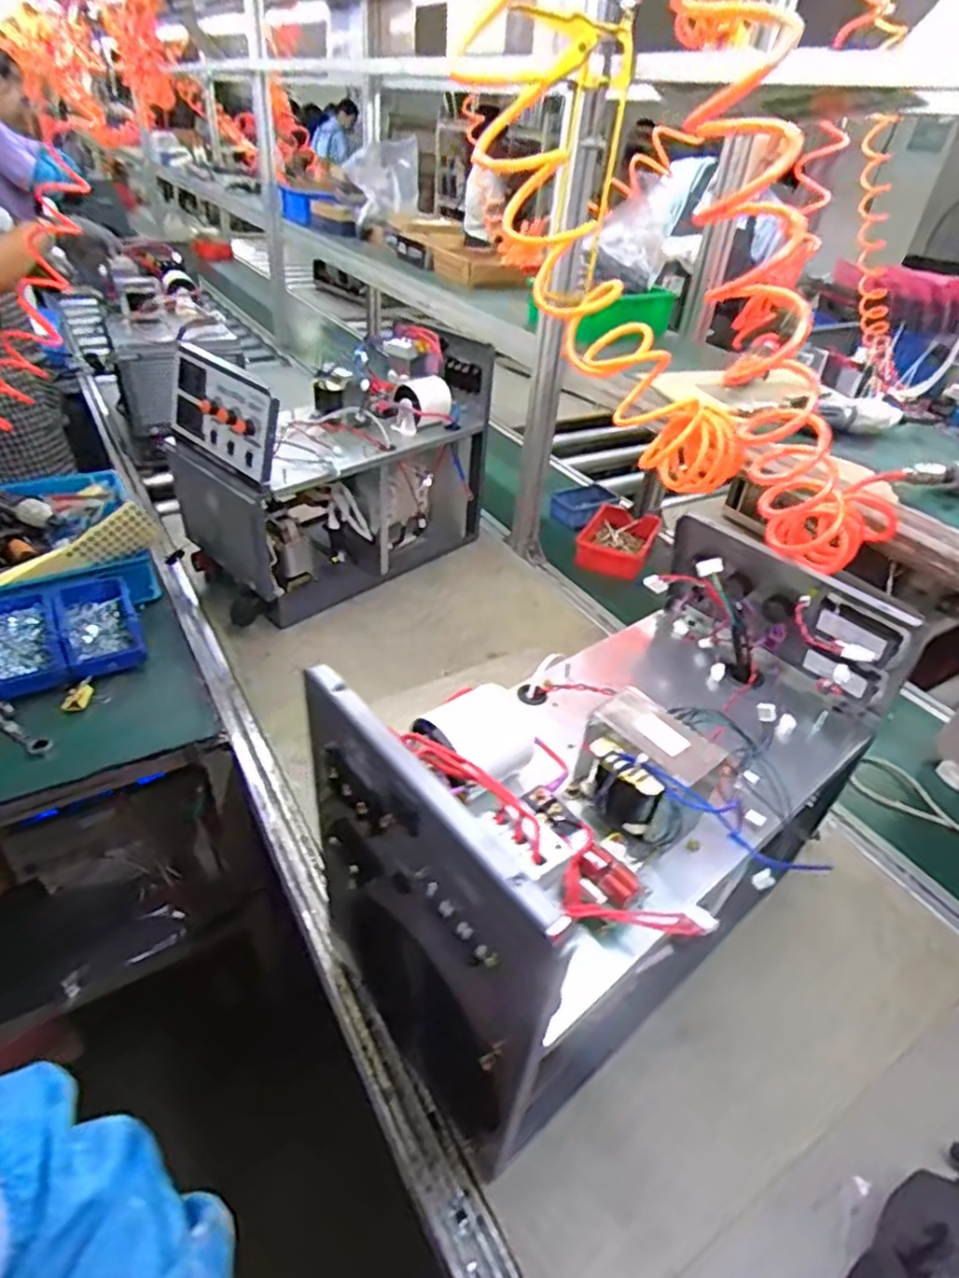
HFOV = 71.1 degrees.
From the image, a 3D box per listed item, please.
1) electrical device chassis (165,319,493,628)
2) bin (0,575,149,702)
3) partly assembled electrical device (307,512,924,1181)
[{"bbox_3d":[-0.240,-0.319,1.224,0.532,0.392,0.302,-24,47,-32],"label":"electrical device chassis"},{"bbox_3d":[-0.621,-0.003,0.997,0.211,0.073,0.163,-20,45,-29],"label":"bin"},{"bbox_3d":[0.132,0.147,0.645,0.509,0.374,0.259,-27,48,-34],"label":"partly assembled electrical device"}]

